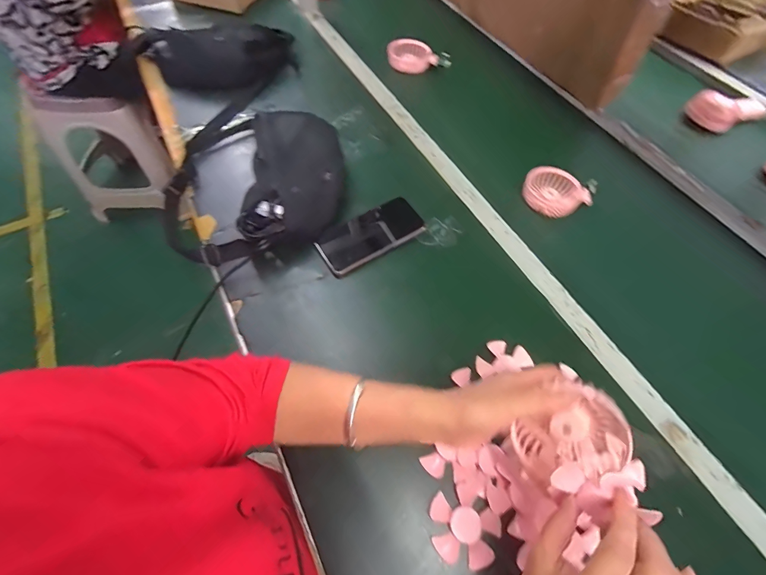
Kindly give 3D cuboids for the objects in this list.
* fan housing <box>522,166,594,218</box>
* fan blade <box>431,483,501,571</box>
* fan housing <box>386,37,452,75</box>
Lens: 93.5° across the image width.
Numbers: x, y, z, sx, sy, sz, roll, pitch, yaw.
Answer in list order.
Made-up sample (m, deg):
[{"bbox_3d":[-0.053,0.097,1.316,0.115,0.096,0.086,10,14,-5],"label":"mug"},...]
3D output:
[{"bbox_3d":[0.300,-0.165,0.622,0.103,0.038,0.085,40,65,19],"label":"fan housing"},{"bbox_3d":[0.084,0.244,0.372,0.067,0.013,0.071,1,59,-2],"label":"fan blade"},{"bbox_3d":[0.080,-0.517,0.810,0.141,0.048,0.061,8,59,2],"label":"fan housing"}]

